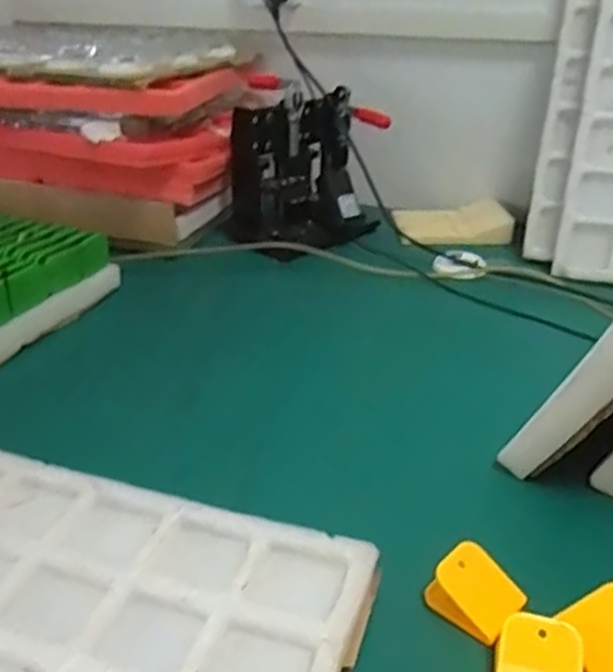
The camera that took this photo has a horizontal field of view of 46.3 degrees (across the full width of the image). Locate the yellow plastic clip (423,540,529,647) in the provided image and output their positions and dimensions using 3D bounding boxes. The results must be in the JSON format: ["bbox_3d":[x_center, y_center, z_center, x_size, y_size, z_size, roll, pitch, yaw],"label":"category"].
[{"bbox_3d":[0.116,0.171,0.478,0.048,0.032,0.057,-21,34,-34],"label":"yellow plastic clip"}]

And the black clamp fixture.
[{"bbox_3d":[0.000,-0.251,1.072,0.208,0.210,0.148,-15,31,-27],"label":"black clamp fixture"}]

